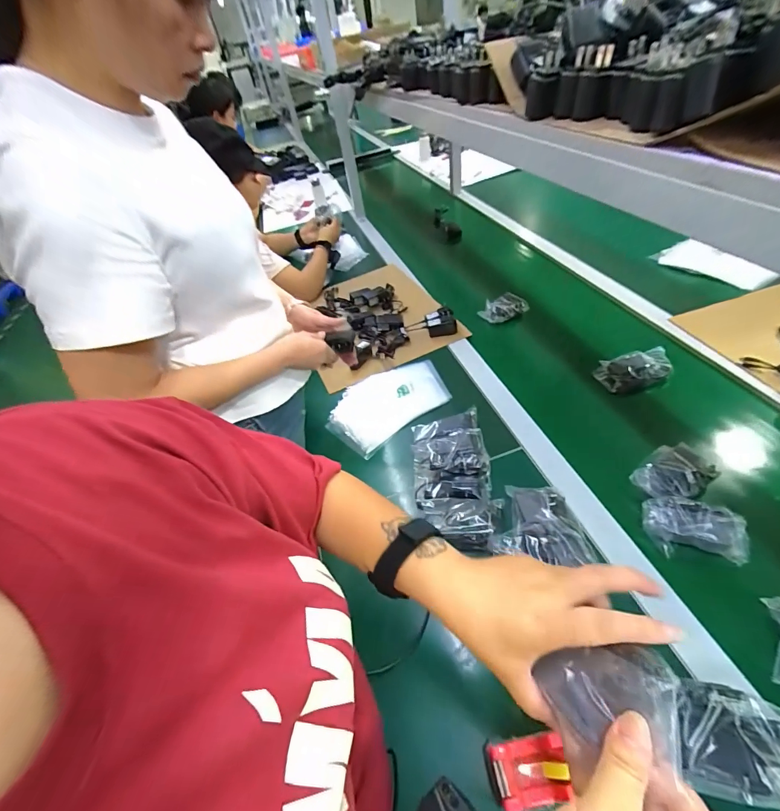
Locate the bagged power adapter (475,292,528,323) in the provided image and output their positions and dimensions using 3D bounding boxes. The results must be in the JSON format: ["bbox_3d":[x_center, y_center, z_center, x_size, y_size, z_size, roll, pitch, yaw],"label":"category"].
[{"bbox_3d":[0.310,-0.267,1.019,0.128,0.044,0.073,-9,44,-1],"label":"bagged power adapter"}]

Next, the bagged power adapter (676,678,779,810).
[{"bbox_3d":[0.361,0.349,0.382,0.112,0.026,0.094,9,46,16],"label":"bagged power adapter"}]

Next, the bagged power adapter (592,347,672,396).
[{"bbox_3d":[0.518,-0.070,0.789,0.130,0.056,0.083,-13,44,-6],"label":"bagged power adapter"}]

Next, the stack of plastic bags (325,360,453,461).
[{"bbox_3d":[-0.007,-0.010,0.855,0.275,0.019,0.179,-32,53,-13],"label":"stack of plastic bags"}]

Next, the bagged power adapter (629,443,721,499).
[{"bbox_3d":[0.469,0.111,0.610,0.110,0.040,0.085,-28,48,-21],"label":"bagged power adapter"}]

